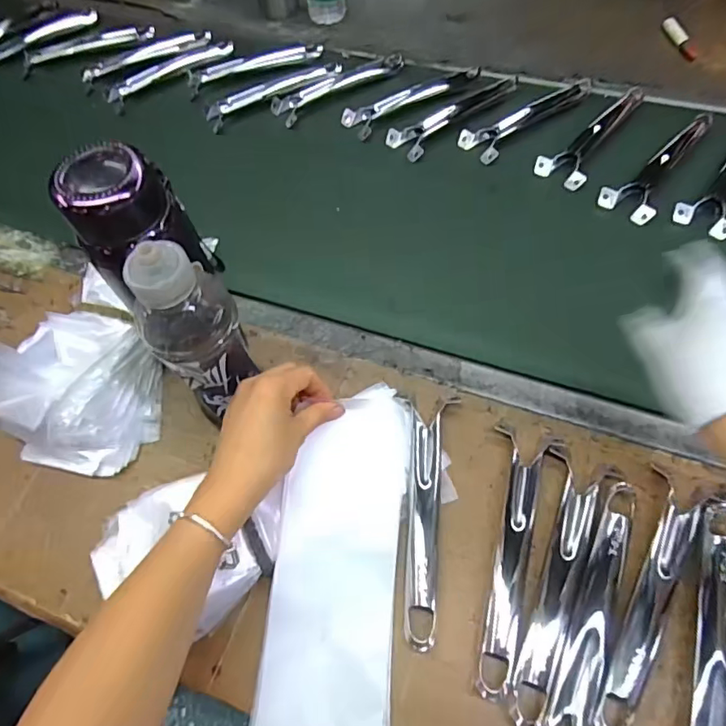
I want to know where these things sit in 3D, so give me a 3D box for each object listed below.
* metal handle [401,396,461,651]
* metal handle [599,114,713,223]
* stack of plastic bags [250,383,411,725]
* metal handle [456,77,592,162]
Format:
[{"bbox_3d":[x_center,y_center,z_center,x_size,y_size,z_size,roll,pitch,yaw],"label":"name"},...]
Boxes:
[{"bbox_3d":[0.053,0.126,0.445,0.035,0.019,0.210,4,61,6],"label":"metal handle"},{"bbox_3d":[0.373,-0.262,0.643,0.064,0.016,0.225,32,67,19],"label":"metal handle"},{"bbox_3d":[-0.021,0.170,0.418,0.101,0.021,0.316,7,72,-1],"label":"stack of plastic bags"},{"bbox_3d":[0.236,-0.349,0.696,0.237,0.021,0.059,-34,64,-15],"label":"metal handle"}]

